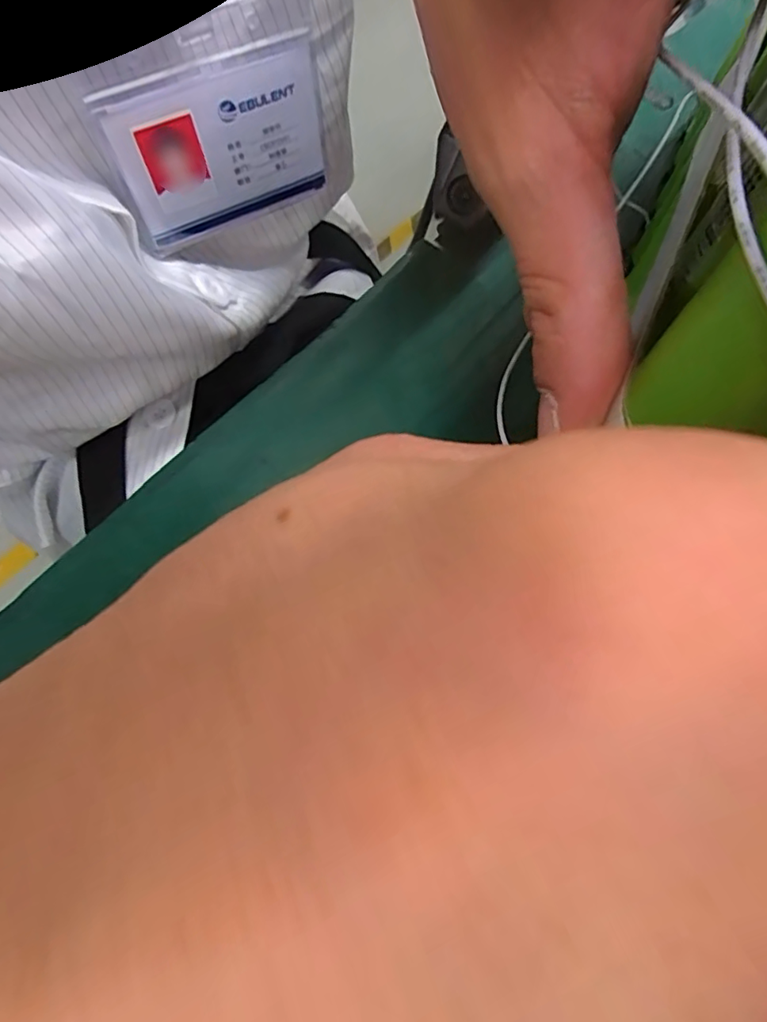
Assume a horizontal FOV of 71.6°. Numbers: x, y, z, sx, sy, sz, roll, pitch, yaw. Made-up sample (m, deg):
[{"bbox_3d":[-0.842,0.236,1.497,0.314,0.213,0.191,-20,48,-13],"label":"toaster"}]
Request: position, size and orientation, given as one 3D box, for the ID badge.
[{"bbox_3d":[-0.072,-0.162,0.241,0.094,0.070,0.006,-27,69,-15],"label":"ID badge"}]

